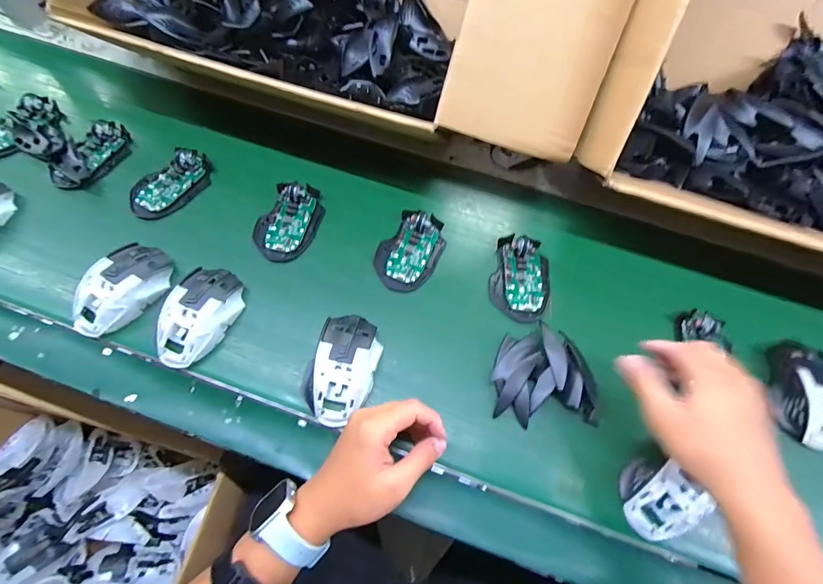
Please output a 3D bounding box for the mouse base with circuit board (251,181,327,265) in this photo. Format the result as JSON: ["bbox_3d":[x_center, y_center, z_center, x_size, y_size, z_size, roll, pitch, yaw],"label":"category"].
[{"bbox_3d":[-0.157,-0.091,0.518,0.066,0.025,0.115,19,63,7],"label":"mouse base with circuit board"}]

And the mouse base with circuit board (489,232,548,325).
[{"bbox_3d":[0.138,-0.017,0.505,0.072,0.027,0.106,13,63,4],"label":"mouse base with circuit board"}]

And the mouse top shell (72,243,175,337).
[{"bbox_3d":[-0.323,-0.005,0.451,0.063,0.040,0.115,30,65,12],"label":"mouse top shell"}]

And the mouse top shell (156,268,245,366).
[{"bbox_3d":[-0.231,0.023,0.440,0.062,0.032,0.112,19,63,7],"label":"mouse top shell"}]

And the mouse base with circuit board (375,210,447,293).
[{"bbox_3d":[-0.001,-0.053,0.511,0.072,0.021,0.107,24,64,9],"label":"mouse base with circuit board"}]

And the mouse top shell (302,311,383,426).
[{"bbox_3d":[-0.072,0.077,0.426,0.066,0.034,0.113,15,63,5],"label":"mouse top shell"}]

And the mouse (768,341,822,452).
[{"bbox_3d":[0.442,0.109,0.448,0.066,0.034,0.120,13,63,4],"label":"mouse"}]

